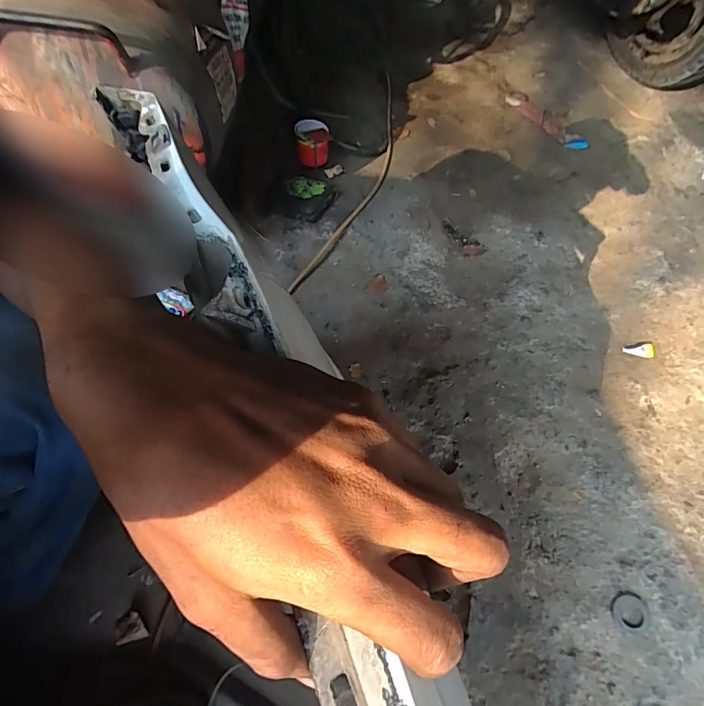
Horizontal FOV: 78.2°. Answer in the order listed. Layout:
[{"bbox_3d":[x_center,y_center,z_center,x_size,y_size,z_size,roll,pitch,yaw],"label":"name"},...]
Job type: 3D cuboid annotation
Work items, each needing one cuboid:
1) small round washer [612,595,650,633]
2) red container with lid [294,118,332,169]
[{"bbox_3d":[0.356,0.333,0.554,0.044,0.004,0.041,-1,59,1],"label":"small round washer"},{"bbox_3d":[-0.086,-0.466,0.973,0.077,0.088,0.066,-8,58,-7],"label":"red container with lid"}]

